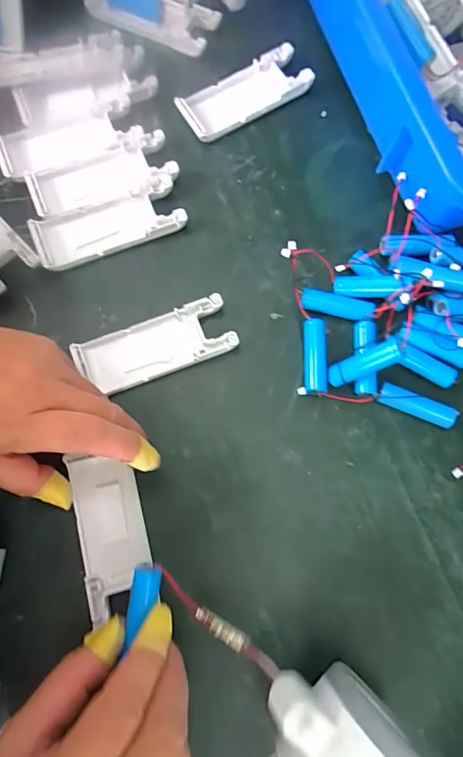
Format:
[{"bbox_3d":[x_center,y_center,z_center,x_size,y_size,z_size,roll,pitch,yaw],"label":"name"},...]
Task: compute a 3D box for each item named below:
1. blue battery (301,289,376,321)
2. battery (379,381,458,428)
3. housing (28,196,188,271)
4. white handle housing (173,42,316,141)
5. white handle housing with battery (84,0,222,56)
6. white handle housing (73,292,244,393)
[{"bbox_3d":[0.073,-0.052,0.290,0.048,0.017,0.015,15,78,2],"label":"blue battery"},{"bbox_3d":[0.123,0.019,0.278,0.050,0.013,0.013,23,78,4],"label":"battery"},{"bbox_3d":[-0.088,-0.111,0.301,0.103,0.011,0.039,-20,79,-6],"label":"housing"},{"bbox_3d":[0.010,-0.221,0.324,0.100,0.016,0.038,-29,80,-7],"label":"white handle housing"},{"bbox_3d":[-0.066,-0.302,0.345,0.109,0.019,0.038,23,78,3],"label":"white handle housing with battery"},{"bbox_3d":[-0.051,-0.022,0.283,0.103,0.011,0.039,-20,79,-6],"label":"white handle housing"}]

